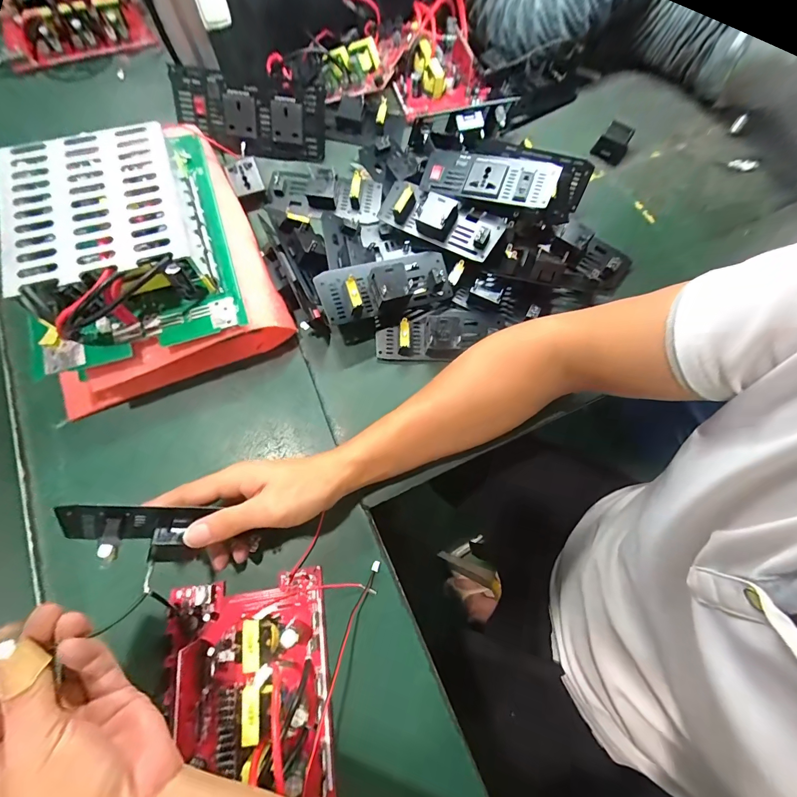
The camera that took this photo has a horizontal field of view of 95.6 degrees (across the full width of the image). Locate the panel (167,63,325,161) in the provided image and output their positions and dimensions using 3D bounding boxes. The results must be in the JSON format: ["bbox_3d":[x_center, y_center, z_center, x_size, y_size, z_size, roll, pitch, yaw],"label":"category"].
[{"bbox_3d":[-0.190,-0.361,0.461,0.191,0.075,0.020,10,35,0],"label":"panel"}]

